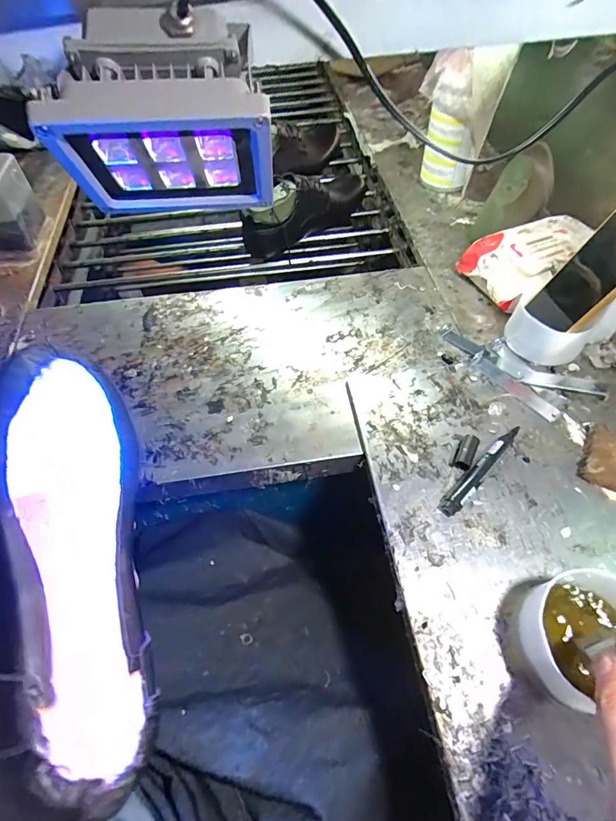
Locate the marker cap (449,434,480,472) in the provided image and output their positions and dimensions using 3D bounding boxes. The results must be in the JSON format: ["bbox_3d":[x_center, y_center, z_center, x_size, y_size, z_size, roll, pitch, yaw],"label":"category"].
[{"bbox_3d":[0.161,0.043,0.428,0.018,0.015,0.037,24,59,17],"label":"marker cap"}]

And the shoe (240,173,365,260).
[{"bbox_3d":[0.004,-0.365,0.741,0.075,0.122,0.276,37,64,24],"label":"shoe"}]

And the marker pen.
[{"bbox_3d":[0.174,0.056,0.417,0.018,0.016,0.125,37,64,24],"label":"marker pen"}]

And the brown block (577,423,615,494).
[{"bbox_3d":[0.304,0.049,0.418,0.051,0.015,0.066,22,59,17],"label":"brown block"}]

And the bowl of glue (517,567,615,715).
[{"bbox_3d":[0.212,0.168,0.314,0.073,0.063,0.080,-1,55,1],"label":"bowl of glue"}]

